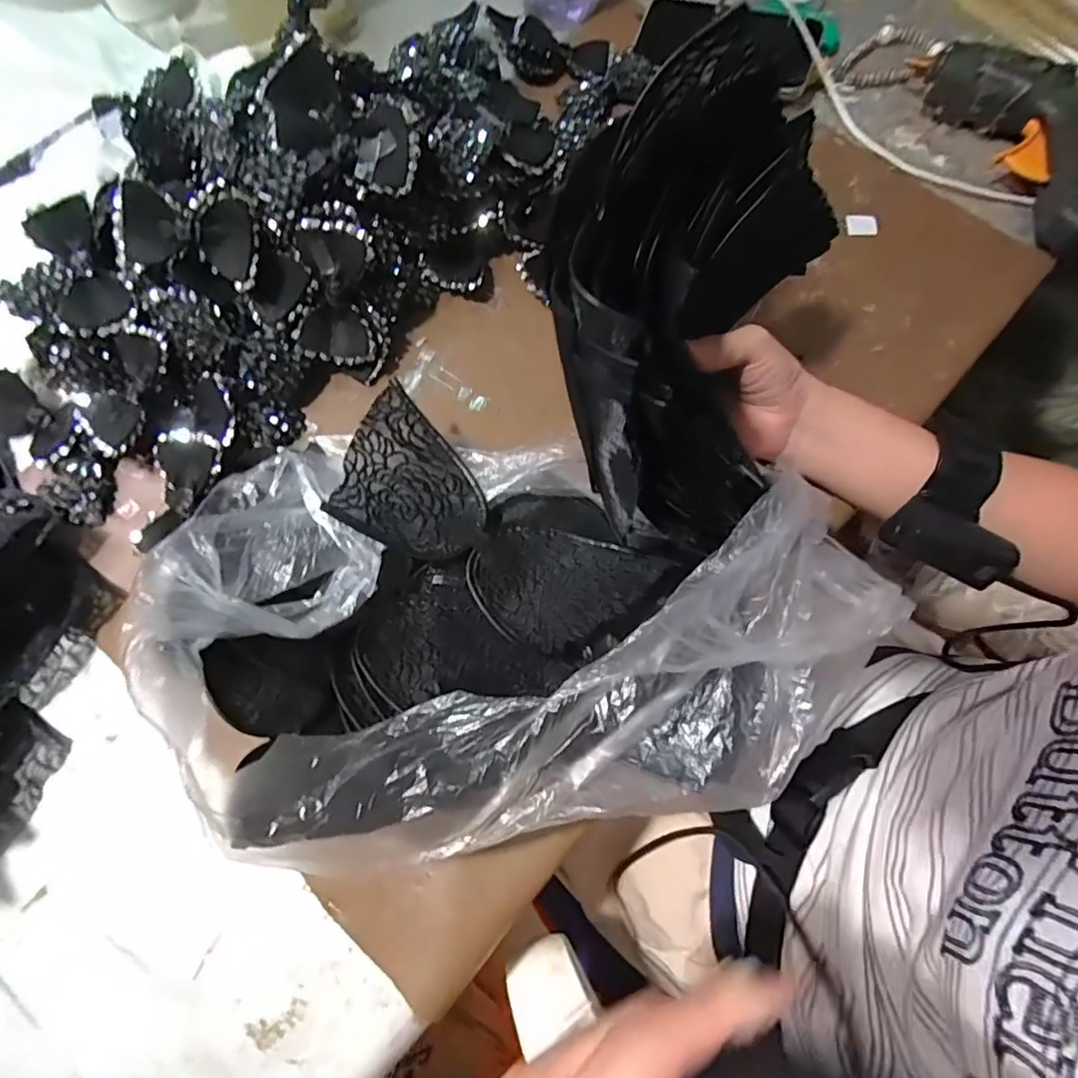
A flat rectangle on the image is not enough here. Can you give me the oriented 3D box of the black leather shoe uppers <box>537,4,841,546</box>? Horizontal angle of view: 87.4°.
[{"bbox_3d":[0.088,-0.111,0.303,0.073,0.194,0.212,15,87,44],"label":"black leather shoe uppers"}]

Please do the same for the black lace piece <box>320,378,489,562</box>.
[{"bbox_3d":[-0.074,-0.037,0.351,0.090,0.009,0.093,26,66,-12],"label":"black lace piece"}]

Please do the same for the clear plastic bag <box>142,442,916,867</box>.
[{"bbox_3d":[-0.003,0.043,0.309,0.345,0.131,0.215,2,73,2],"label":"clear plastic bag"}]

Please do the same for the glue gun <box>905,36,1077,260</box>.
[{"bbox_3d":[0.391,-0.311,0.448,0.178,0.048,0.173,13,74,5],"label":"glue gun"}]

